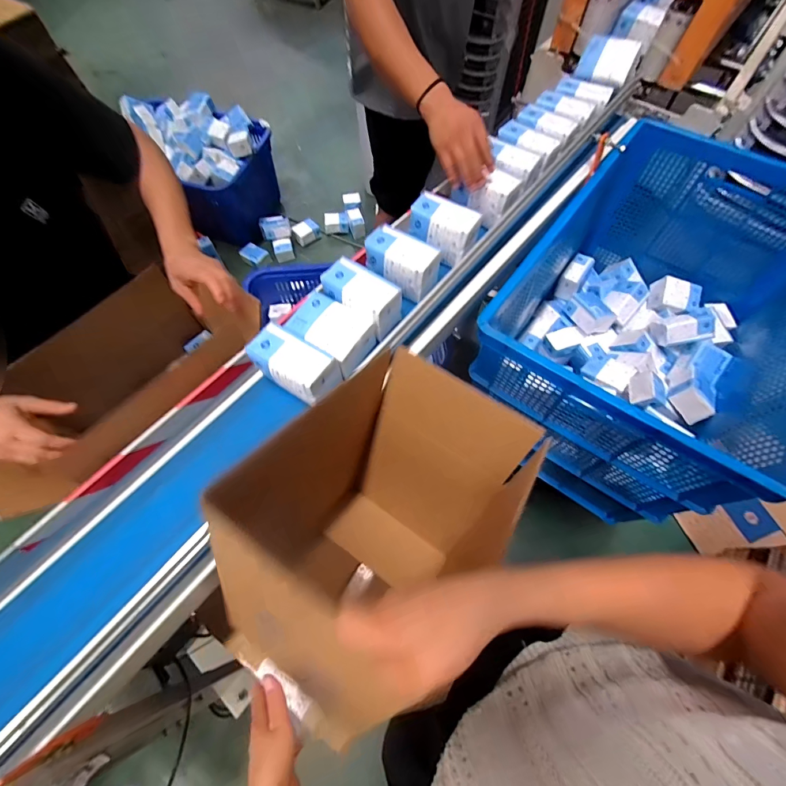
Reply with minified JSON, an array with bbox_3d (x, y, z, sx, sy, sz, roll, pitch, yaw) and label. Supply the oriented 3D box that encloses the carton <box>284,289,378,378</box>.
[{"bbox_3d":[-0.102,-0.098,0.611,0.121,0.061,0.098,30,68,14],"label":"carton"}]

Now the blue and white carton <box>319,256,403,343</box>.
[{"bbox_3d":[-0.051,-0.162,0.625,0.127,0.069,0.073,34,69,16],"label":"blue and white carton"}]

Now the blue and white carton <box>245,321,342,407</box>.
[{"bbox_3d":[-0.148,-0.044,0.565,0.130,0.054,0.076,29,68,14],"label":"blue and white carton"}]

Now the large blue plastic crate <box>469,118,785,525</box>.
[{"bbox_3d":[0.615,-0.181,0.910,0.568,0.464,0.808,34,69,16],"label":"large blue plastic crate"}]

